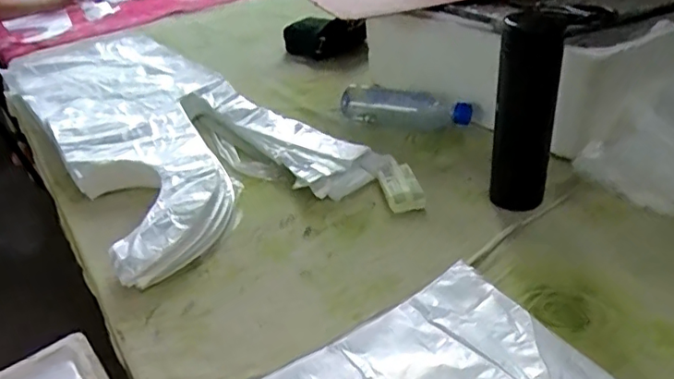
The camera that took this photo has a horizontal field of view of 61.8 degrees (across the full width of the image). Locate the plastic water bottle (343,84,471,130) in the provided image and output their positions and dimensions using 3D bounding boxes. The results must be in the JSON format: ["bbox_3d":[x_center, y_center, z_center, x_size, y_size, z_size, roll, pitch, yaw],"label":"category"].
[{"bbox_3d":[0.106,-0.129,0.911,0.225,0.050,0.067,10,34,24],"label":"plastic water bottle"}]

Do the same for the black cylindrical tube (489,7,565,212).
[{"bbox_3d":[0.218,-0.089,0.647,0.064,0.220,0.071,8,33,21],"label":"black cylindrical tube"}]

